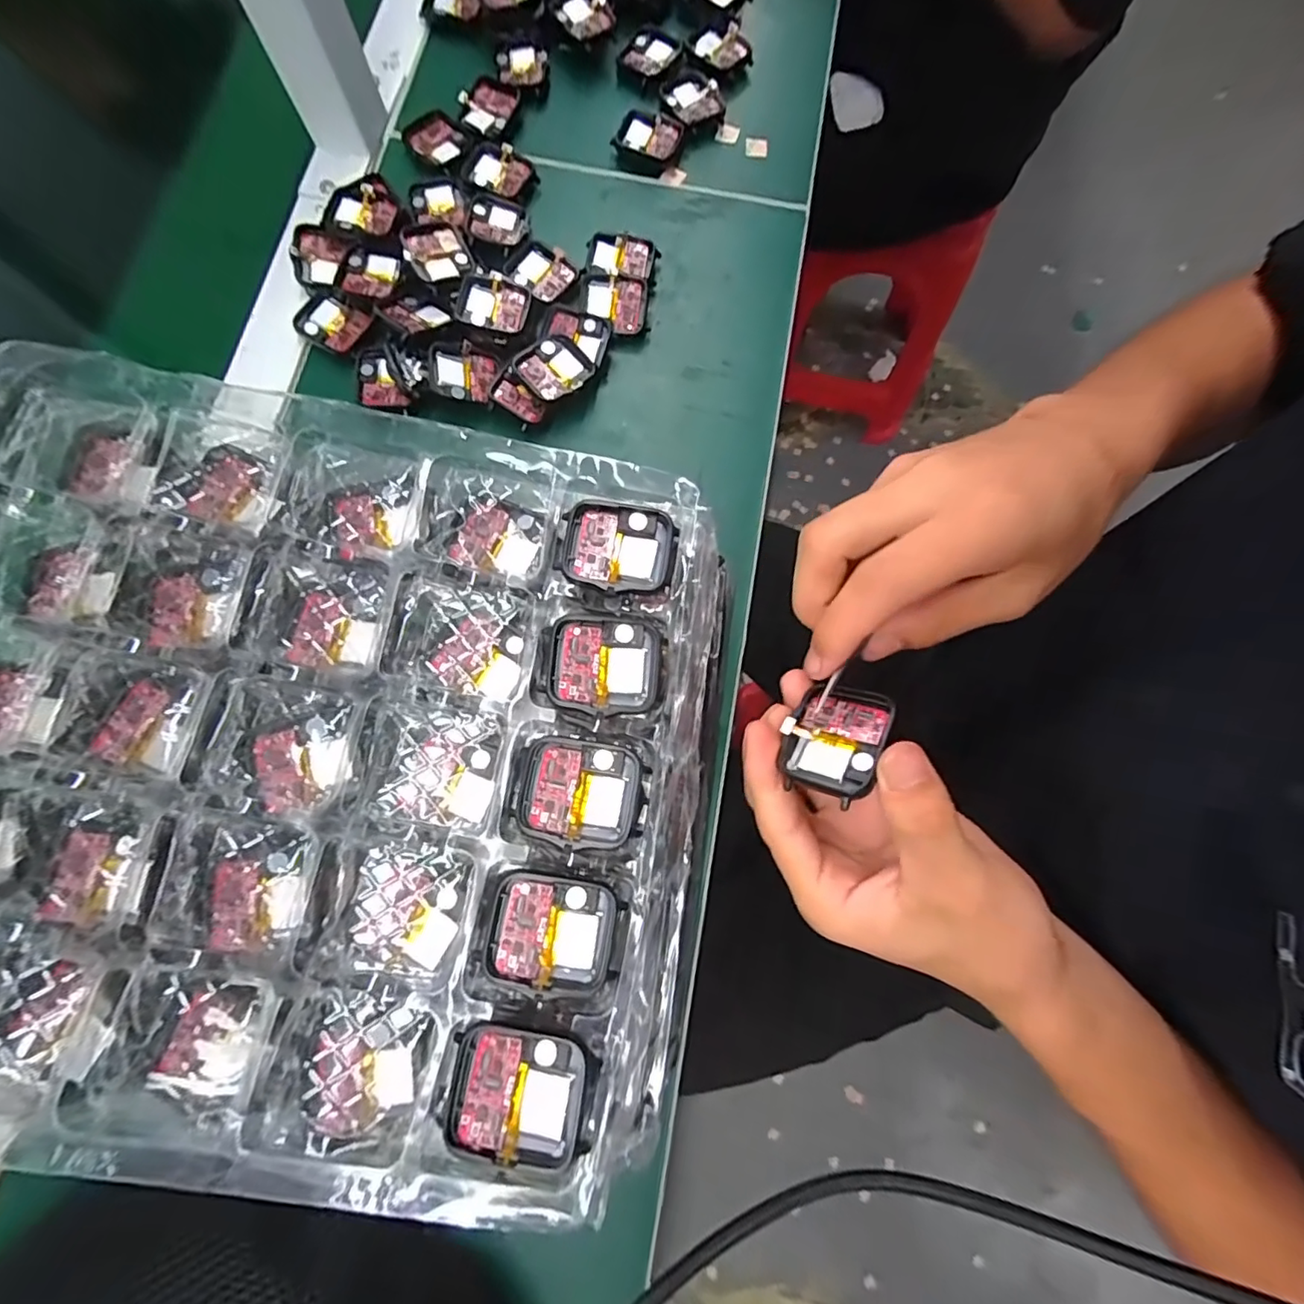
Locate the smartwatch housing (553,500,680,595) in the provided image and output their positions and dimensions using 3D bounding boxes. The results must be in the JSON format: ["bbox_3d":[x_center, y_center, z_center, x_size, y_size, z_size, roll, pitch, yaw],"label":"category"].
[{"bbox_3d":[-0.014,-0.042,0.228,0.047,0.010,0.037,8,77,1],"label":"smartwatch housing"}]

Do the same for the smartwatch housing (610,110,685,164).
[{"bbox_3d":[-0.003,-0.362,0.390,0.044,0.011,0.043,20,78,3],"label":"smartwatch housing"}]

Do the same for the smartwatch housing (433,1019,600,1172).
[{"bbox_3d":[-0.043,0.143,0.180,0.048,0.007,0.037,10,77,1],"label":"smartwatch housing"}]

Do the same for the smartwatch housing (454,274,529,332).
[{"bbox_3d":[-0.101,-0.215,0.344,0.044,0.010,0.033,15,77,2],"label":"smartwatch housing"}]

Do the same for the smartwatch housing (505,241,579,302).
[{"bbox_3d":[-0.070,-0.246,0.359,0.040,0.008,0.033,38,79,7],"label":"smartwatch housing"}]

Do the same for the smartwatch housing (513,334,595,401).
[{"bbox_3d":[-0.059,-0.171,0.333,0.039,0.010,0.036,-43,81,-10],"label":"smartwatch housing"}]

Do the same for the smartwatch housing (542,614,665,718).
[{"bbox_3d":[-0.019,0.005,0.218,0.044,0.009,0.038,6,77,0],"label":"smartwatch housing"}]

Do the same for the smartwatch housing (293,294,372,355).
[{"bbox_3d":[-0.198,-0.204,0.345,0.045,0.006,0.033,25,78,5],"label":"smartwatch housing"}]

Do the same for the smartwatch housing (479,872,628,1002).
[{"bbox_3d":[-0.035,0.098,0.196,0.045,0.009,0.036,10,77,1],"label":"smartwatch housing"}]

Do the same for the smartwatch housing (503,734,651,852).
[{"bbox_3d":[-0.027,0.052,0.206,0.048,0.006,0.037,7,77,0],"label":"smartwatch housing"}]

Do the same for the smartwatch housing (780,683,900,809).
[{"bbox_3d":[0.071,0.033,0.213,0.035,0.006,0.045,10,62,35],"label":"smartwatch housing"}]

